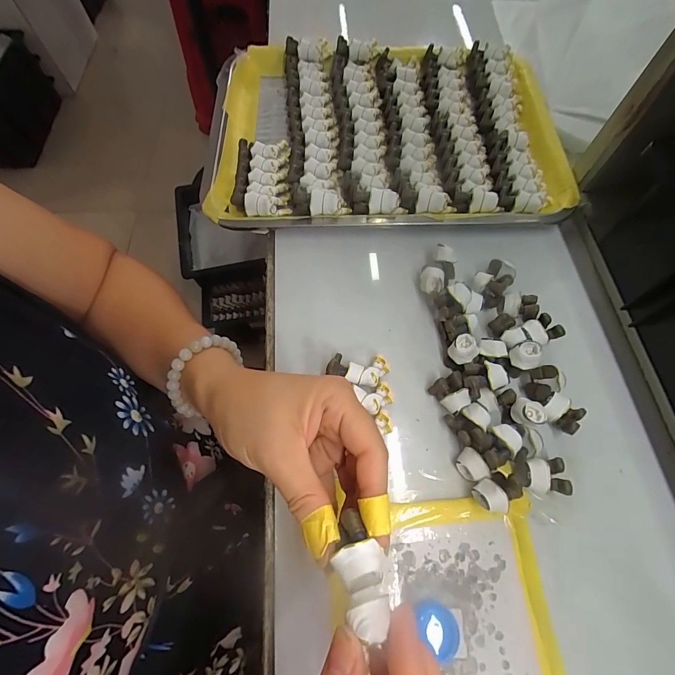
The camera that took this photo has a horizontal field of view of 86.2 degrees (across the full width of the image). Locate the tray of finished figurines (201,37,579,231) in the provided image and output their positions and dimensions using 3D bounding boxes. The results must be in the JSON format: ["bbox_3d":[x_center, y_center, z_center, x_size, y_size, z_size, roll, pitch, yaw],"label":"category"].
[{"bbox_3d":[0.046,-0.221,0.368,0.340,0.031,0.256,-1,66,0],"label":"tray of finished figurines"}]

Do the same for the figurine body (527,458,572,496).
[{"bbox_3d":[0.142,0.094,0.248,0.025,0.017,0.023,6,66,2],"label":"figurine body"}]

